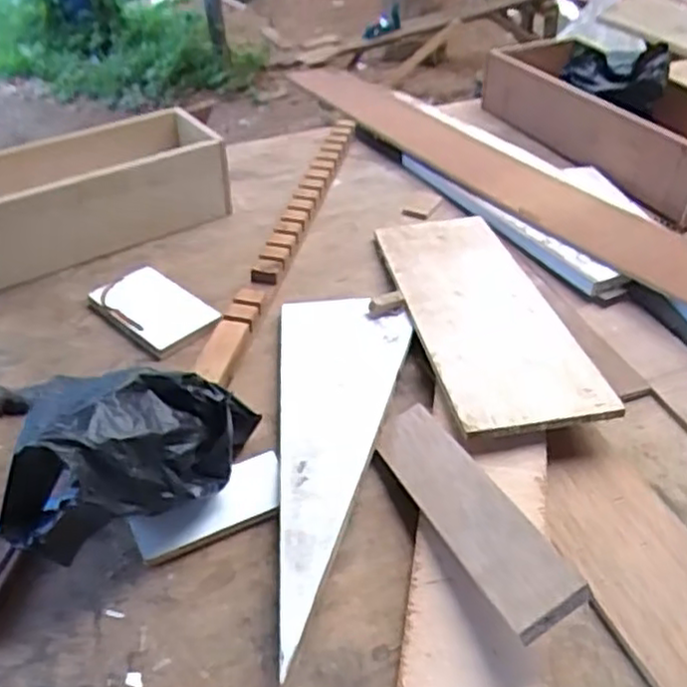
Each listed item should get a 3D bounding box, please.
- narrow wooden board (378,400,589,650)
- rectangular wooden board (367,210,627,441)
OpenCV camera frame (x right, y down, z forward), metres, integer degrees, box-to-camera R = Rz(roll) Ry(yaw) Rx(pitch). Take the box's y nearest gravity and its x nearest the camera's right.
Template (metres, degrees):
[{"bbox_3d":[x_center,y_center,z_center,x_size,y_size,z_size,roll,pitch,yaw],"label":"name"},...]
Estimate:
[{"bbox_3d":[0.103,0.139,0.640,0.068,0.024,0.282,-42,29,0],"label":"narrow wooden board"},{"bbox_3d":[0.161,-0.055,0.899,0.165,0.021,0.456,-9,32,-2],"label":"rectangular wooden board"}]

